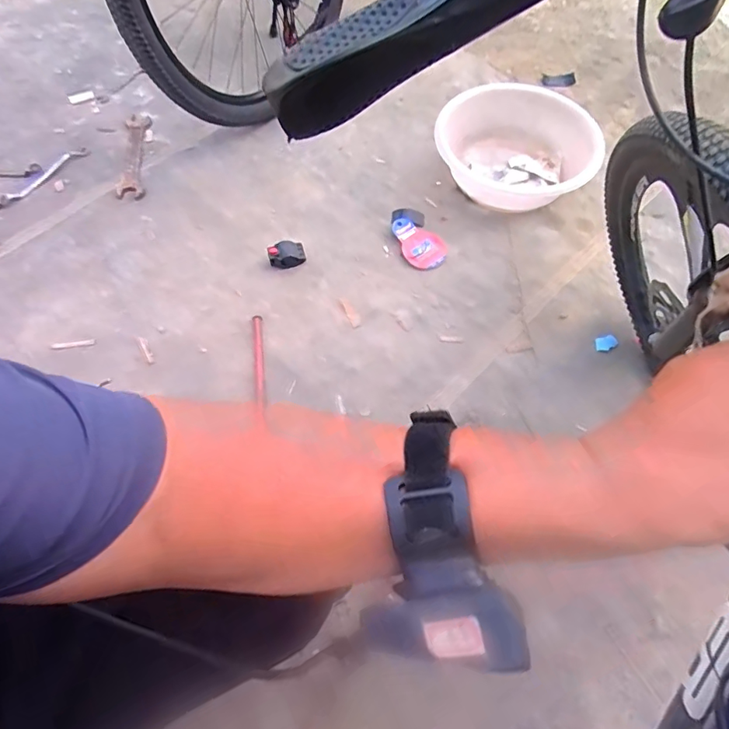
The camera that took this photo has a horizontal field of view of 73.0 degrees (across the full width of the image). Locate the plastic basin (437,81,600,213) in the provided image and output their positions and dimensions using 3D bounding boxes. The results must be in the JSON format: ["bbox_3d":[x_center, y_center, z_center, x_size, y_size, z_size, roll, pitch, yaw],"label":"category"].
[{"bbox_3d":[0.334,-0.487,1.082,0.329,0.126,0.329,-3,58,5],"label":"plastic basin"}]

